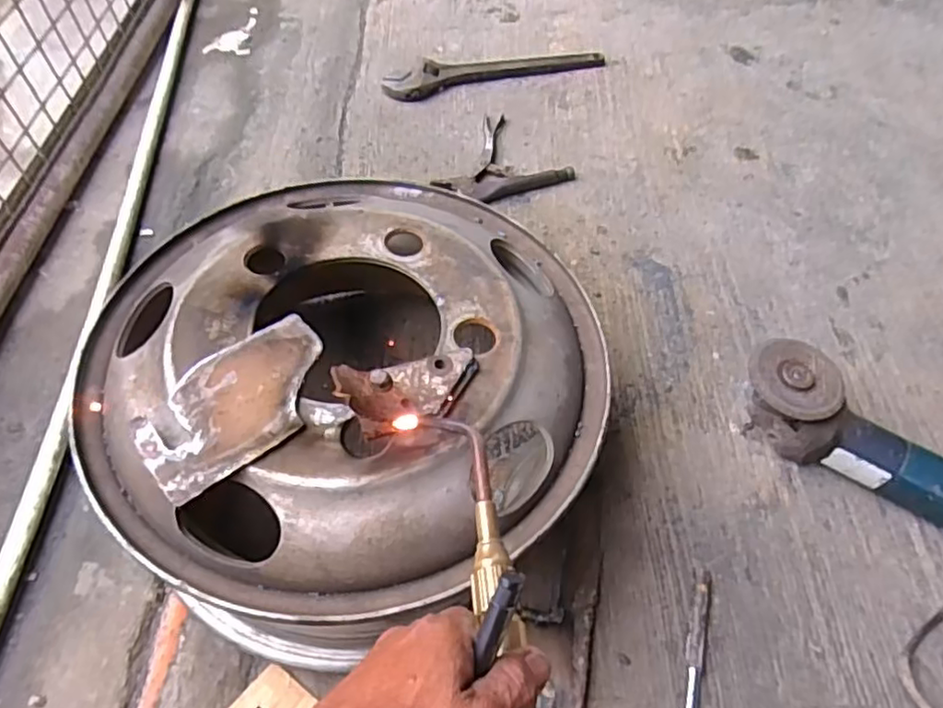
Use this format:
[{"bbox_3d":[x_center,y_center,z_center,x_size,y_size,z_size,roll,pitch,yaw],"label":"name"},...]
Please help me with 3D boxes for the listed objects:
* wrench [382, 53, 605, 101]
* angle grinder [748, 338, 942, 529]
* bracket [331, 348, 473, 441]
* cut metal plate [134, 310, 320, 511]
[{"bbox_3d":[0.040,-0.479,1.080,0.379,0.029,0.064,-18,58,-14],"label":"wrench"},{"bbox_3d":[0.410,0.091,0.656,0.283,0.104,0.084,25,58,14],"label":"angle grinder"},{"bbox_3d":[-0.044,0.019,0.464,0.101,0.036,0.054,-13,57,-11],"label":"bracket"},{"bbox_3d":[-0.167,0.033,0.467,0.146,0.007,0.091,-38,65,-25],"label":"cut metal plate"}]

